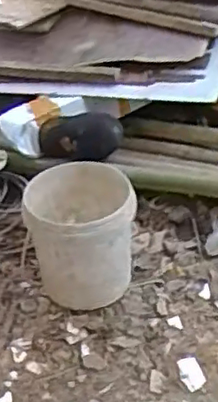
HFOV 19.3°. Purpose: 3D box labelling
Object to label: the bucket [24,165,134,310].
[{"bbox_3d":[-0.084,0.102,1.936,0.320,0.357,0.349,-7,40,-1],"label":"bucket"}]

